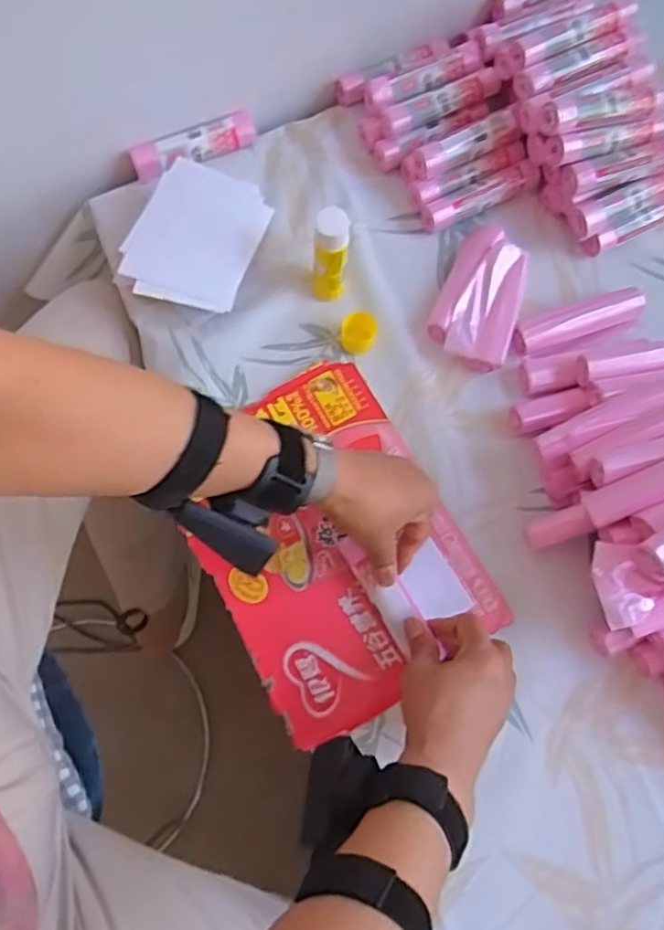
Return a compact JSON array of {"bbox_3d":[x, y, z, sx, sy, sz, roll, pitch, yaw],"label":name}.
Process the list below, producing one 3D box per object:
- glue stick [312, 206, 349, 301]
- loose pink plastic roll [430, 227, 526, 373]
[{"bbox_3d":[-0.002,-0.181,0.599,0.028,0.103,0.024,-3,72,-2],"label":"glue stick"},{"bbox_3d":[0.138,-0.155,0.630,0.071,0.030,0.126,20,73,5],"label":"loose pink plastic roll"}]

